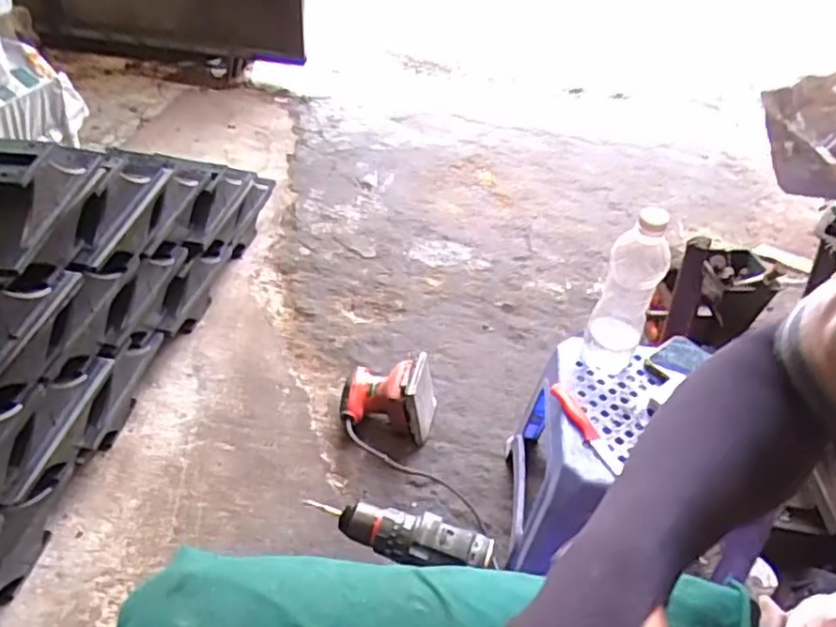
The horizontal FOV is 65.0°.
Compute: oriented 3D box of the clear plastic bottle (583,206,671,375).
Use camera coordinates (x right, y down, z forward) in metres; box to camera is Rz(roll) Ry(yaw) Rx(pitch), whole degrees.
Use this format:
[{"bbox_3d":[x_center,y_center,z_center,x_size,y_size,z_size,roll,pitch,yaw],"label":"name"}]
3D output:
[{"bbox_3d":[0.244,-0.023,0.762,0.060,0.224,0.051,23,44,17],"label":"clear plastic bottle"}]

